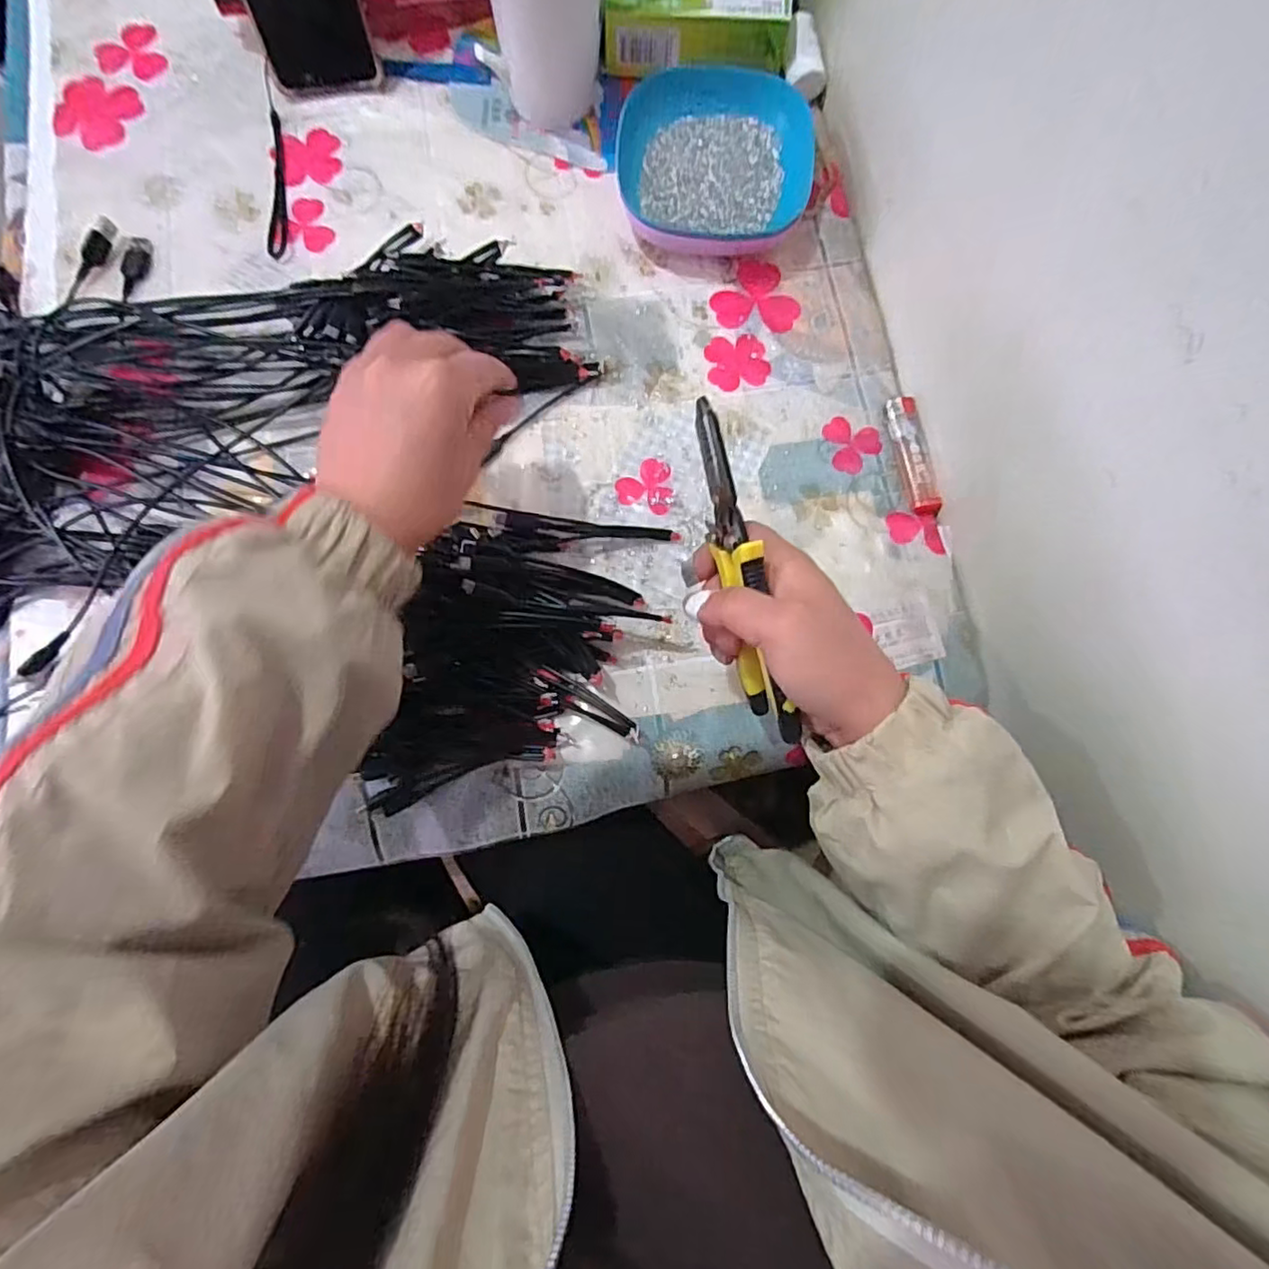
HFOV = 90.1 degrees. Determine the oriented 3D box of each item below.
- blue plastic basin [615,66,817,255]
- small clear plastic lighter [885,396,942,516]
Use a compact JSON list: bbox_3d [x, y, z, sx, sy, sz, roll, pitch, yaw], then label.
[{"bbox_3d":[0.058,-0.350,0.468,0.140,0.039,0.123,1,80,-3],"label":"blue plastic basin"},{"bbox_3d":[0.198,-0.126,0.448,0.019,0.015,0.085,-13,81,-5],"label":"small clear plastic lighter"}]

